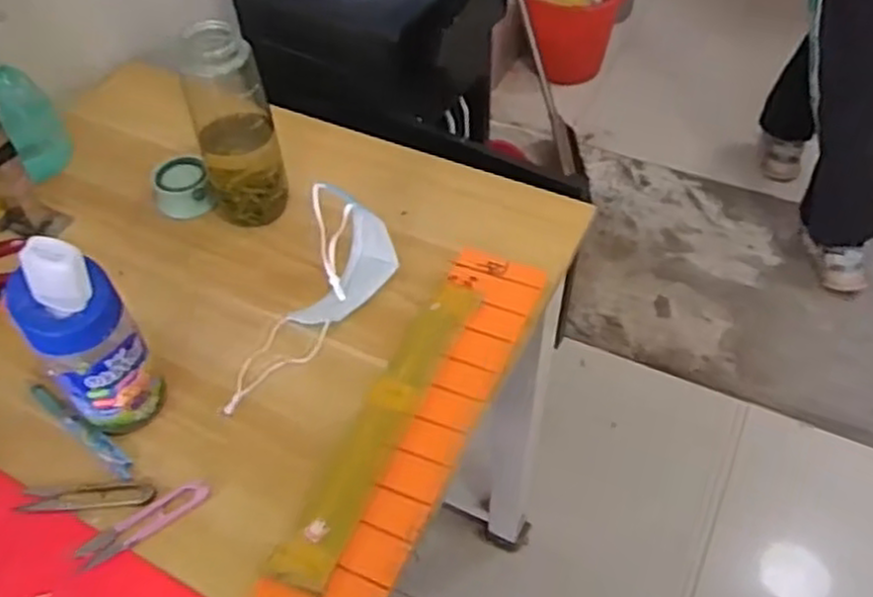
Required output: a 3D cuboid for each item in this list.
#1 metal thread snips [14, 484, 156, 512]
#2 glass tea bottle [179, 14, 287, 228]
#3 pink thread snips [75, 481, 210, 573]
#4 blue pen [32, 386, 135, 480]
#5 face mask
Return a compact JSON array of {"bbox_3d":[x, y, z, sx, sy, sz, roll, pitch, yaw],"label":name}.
[{"bbox_3d":[-0.265,0.151,0.570,0.103,0.009,0.019,-3,50,0],"label":"metal thread snips"},{"bbox_3d":[-0.188,-0.154,0.699,0.072,0.189,0.058,-18,51,-12],"label":"glass tea bottle"},{"bbox_3d":[-0.215,0.165,0.554,0.097,0.005,0.025,-30,55,-21],"label":"pink thread snips"},{"bbox_3d":[-0.290,0.107,0.612,0.134,0.018,0.016,31,58,26],"label":"blue pen"},{"bbox_3d":[-0.116,0.005,0.652,0.072,0.076,0.213,24,67,22],"label":"face mask"}]

